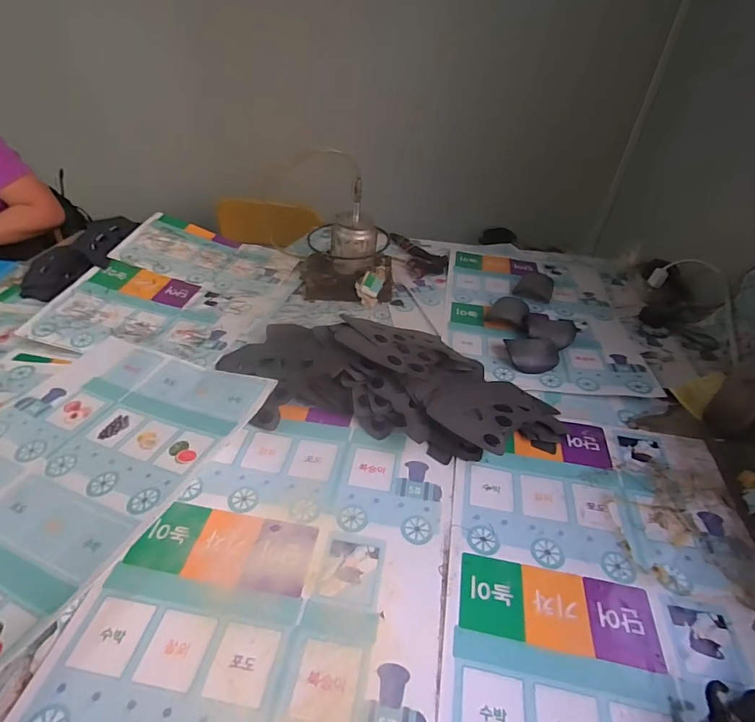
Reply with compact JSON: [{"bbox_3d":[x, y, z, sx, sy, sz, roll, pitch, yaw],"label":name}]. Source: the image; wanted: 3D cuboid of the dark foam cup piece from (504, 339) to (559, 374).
[{"bbox_3d":[0.289,-0.015,0.830,0.093,0.037,0.084,6,40,2],"label":"dark foam cup piece"}]

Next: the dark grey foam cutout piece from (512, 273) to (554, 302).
[{"bbox_3d":[0.378,-0.181,1.047,0.085,0.033,0.063,16,41,14],"label":"dark grey foam cutout piece"}]

